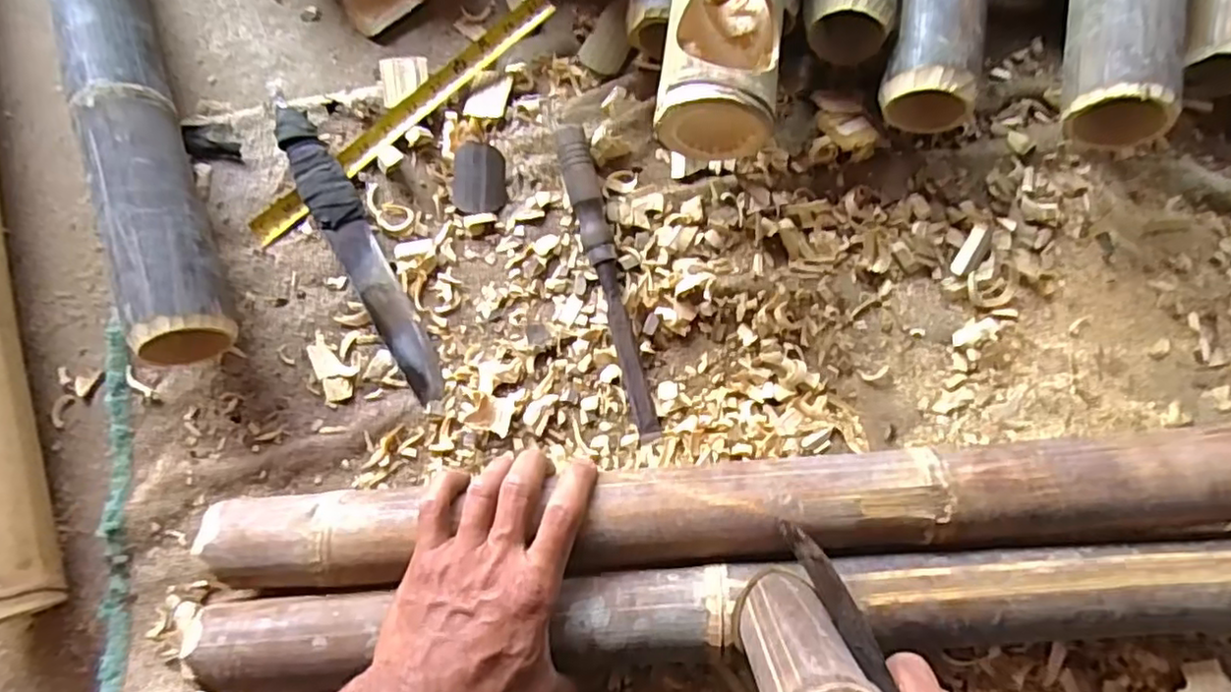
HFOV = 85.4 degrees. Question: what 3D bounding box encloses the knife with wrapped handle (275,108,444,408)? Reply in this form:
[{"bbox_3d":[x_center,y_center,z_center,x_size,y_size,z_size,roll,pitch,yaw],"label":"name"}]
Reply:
[{"bbox_3d":[-0.193,-0.071,0.505,0.036,0.028,0.247,-31,79,-5],"label":"knife with wrapped handle"}]

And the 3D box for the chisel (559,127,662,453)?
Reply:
[{"bbox_3d":[-0.005,-0.049,0.493,0.023,0.032,0.237,-15,78,-1],"label":"chisel"}]

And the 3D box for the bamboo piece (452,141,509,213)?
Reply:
[{"bbox_3d":[-0.107,-0.132,0.521,0.041,0.013,0.055,-4,78,1],"label":"bamboo piece"}]

